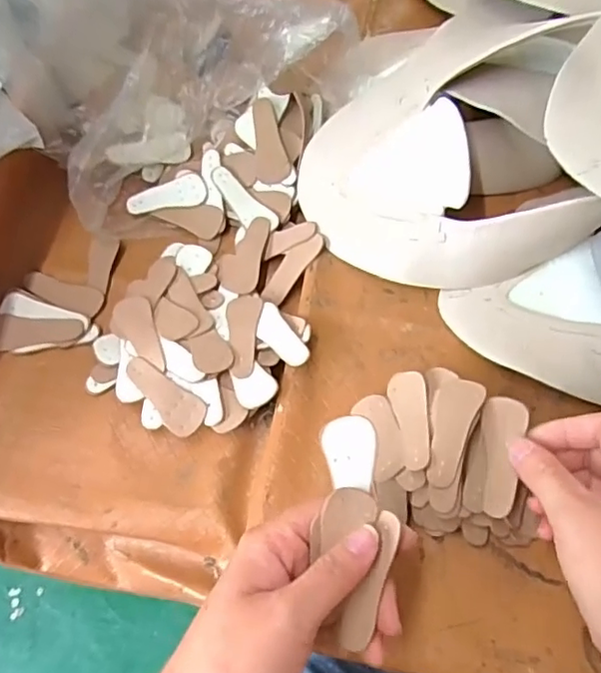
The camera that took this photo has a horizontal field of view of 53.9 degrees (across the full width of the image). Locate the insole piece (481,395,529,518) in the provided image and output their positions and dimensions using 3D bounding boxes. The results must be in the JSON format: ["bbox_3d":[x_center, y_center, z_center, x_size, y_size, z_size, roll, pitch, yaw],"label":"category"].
[{"bbox_3d":[0.103,0.062,0.306,0.022,0.004,0.060,0,71,40],"label":"insole piece"}]

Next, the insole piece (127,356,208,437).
[{"bbox_3d":[-0.085,0.036,0.358,0.060,0.006,0.025,31,78,14],"label":"insole piece"}]

